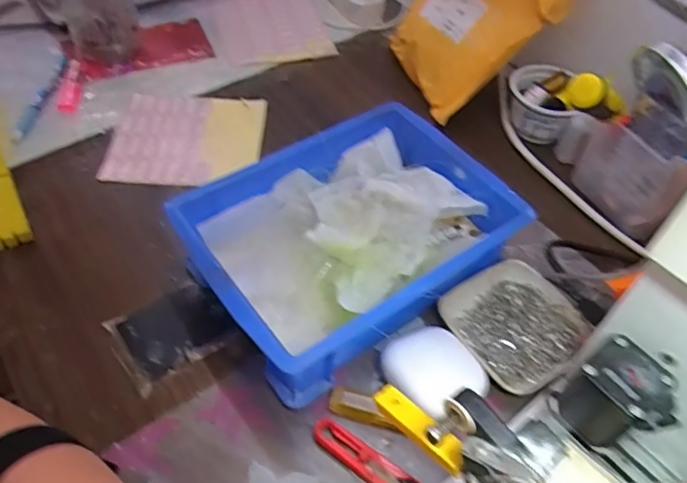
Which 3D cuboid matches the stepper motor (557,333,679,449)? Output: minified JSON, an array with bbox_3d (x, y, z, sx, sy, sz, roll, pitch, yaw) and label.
[{"bbox_3d":[0.164,0.097,0.339,0.047,0.059,0.053,-30,59,-24],"label":"stepper motor"}]

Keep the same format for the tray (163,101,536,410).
[{"bbox_3d":[0.006,-0.003,0.469,0.248,0.075,0.181,-29,58,-24],"label":"tray"}]

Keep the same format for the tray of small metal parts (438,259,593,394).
[{"bbox_3d":[0.136,0.066,0.452,0.095,0.022,0.099,-32,59,-25],"label":"tray of small metal parts"}]

